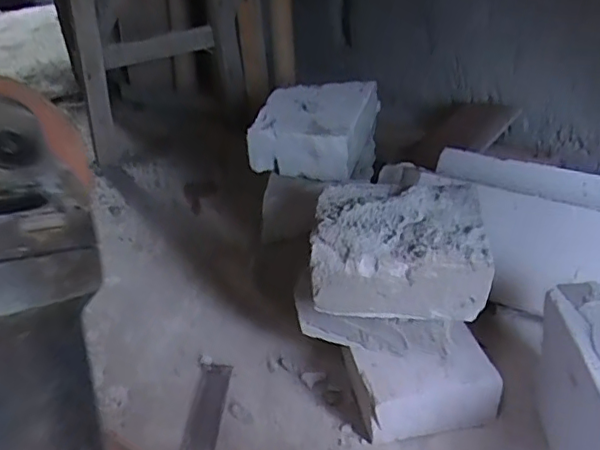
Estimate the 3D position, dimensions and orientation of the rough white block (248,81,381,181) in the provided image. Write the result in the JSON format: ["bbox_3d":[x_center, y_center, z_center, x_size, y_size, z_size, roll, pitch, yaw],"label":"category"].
[{"bbox_3d":[0.051,-0.212,1.275,0.224,0.144,0.291,11,35,20],"label":"rough white block"}]

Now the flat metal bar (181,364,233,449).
[{"bbox_3d":[-0.154,0.321,0.926,0.054,0.013,0.256,0,33,5],"label":"flat metal bar"}]

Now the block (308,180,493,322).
[{"bbox_3d":[0.146,0.031,0.876,0.241,0.114,0.195,2,33,8],"label":"block"}]

